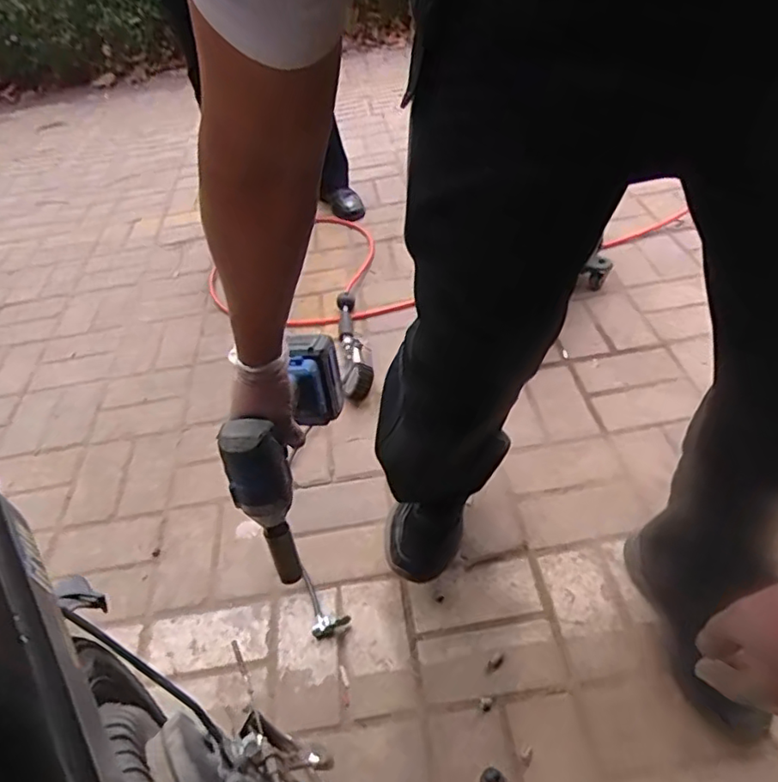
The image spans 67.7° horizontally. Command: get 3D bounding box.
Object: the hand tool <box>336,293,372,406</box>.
[{"bbox_3d":[-0.079,-0.109,1.253,0.059,0.048,0.380,-10,43,0],"label":"hand tool"}]

